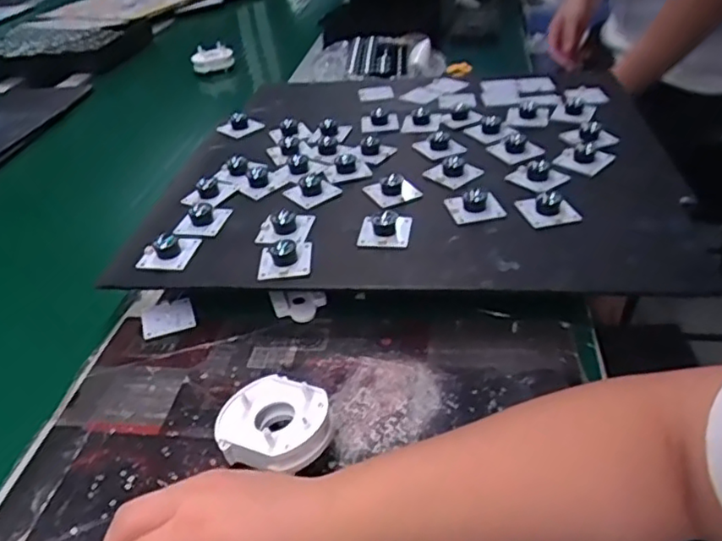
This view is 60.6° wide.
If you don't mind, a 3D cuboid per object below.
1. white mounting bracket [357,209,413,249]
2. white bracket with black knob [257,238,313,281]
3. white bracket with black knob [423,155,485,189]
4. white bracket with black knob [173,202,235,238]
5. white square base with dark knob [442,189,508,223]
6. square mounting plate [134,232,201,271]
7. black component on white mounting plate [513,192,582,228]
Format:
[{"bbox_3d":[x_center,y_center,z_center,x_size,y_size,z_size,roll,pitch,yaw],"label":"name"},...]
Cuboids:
[{"bbox_3d":[0.021,-0.041,0.528,0.043,0.022,0.043,4,37,13],"label":"white mounting bracket"},{"bbox_3d":[-0.063,-0.016,0.507,0.043,0.019,0.047,-4,36,3],"label":"white bracket with black knob"},{"bbox_3d":[0.089,-0.096,0.600,0.040,0.017,0.044,-27,41,-27],"label":"white bracket with black knob"},{"bbox_3d":[-0.147,-0.051,0.576,0.042,0.015,0.052,5,38,15],"label":"white bracket with black knob"},{"bbox_3d":[0.101,-0.061,0.543,0.043,0.021,0.042,-10,36,-6],"label":"white square base with dark knob"},{"bbox_3d":[-0.166,-0.022,0.533,0.043,0.018,0.048,5,38,14],"label":"square mounting plate"},{"bbox_3d":[0.161,-0.055,0.530,0.042,0.022,0.035,-7,36,-2],"label":"black component on white mounting plate"}]

